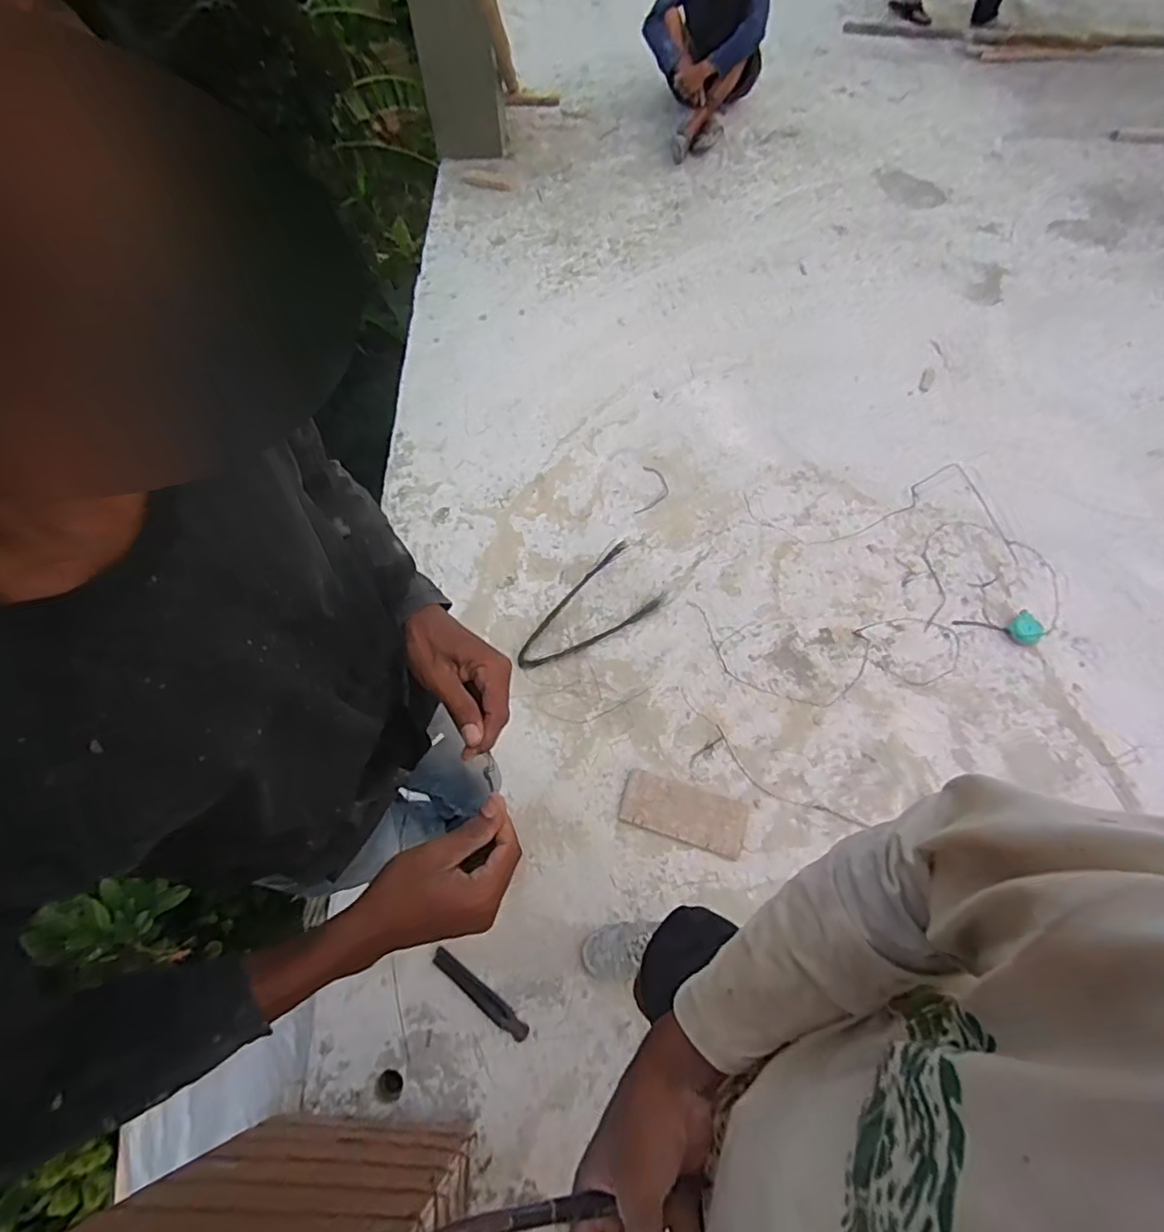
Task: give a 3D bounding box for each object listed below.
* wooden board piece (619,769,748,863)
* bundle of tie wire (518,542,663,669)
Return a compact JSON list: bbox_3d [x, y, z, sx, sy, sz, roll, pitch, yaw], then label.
[{"bbox_3d":[0.247,0.469,1.482,0.292,0.027,0.130,17,65,9],"label":"wooden board piece"},{"bbox_3d":[0.003,-0.010,1.728,0.449,0.034,0.211,-36,68,-15],"label":"bundle of tie wire"}]

